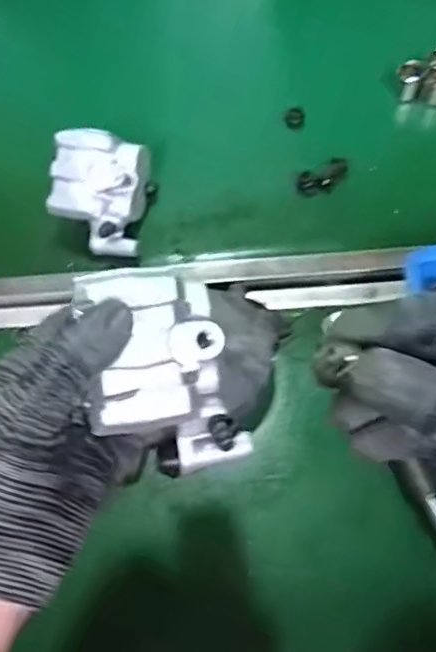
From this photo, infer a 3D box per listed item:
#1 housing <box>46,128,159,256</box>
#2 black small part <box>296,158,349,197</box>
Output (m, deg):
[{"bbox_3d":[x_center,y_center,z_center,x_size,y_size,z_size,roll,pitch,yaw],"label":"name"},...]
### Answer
[{"bbox_3d":[-0.096,-0.110,0.493,0.084,0.041,0.098,10,90,-9],"label":"housing"},{"bbox_3d":[0.095,-0.130,0.517,0.049,0.021,0.016,-27,65,-10],"label":"black small part"}]

